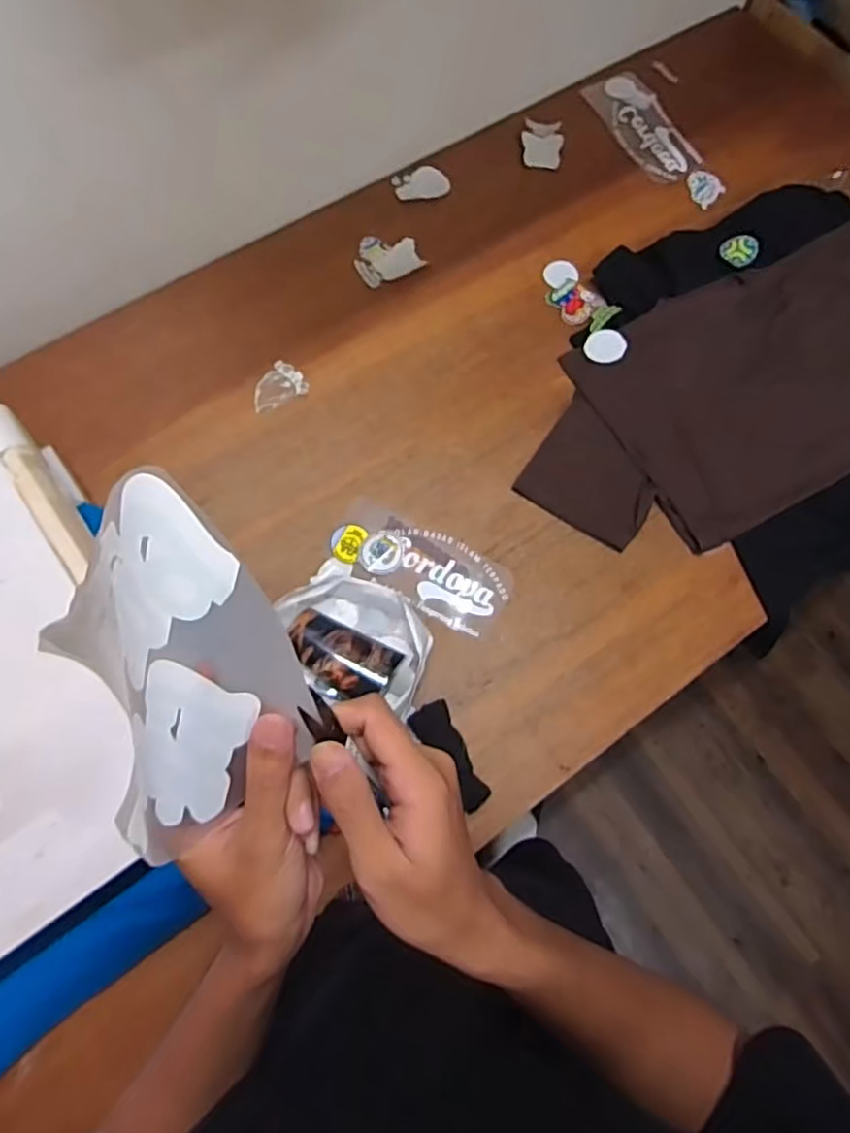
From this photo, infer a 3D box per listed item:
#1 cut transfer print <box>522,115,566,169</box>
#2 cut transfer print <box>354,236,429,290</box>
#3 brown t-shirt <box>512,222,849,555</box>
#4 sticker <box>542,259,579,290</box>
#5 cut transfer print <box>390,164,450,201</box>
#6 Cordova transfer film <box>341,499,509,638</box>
[{"bbox_3d":[0.200,-0.720,1.121,0.069,0.009,0.108,11,72,0],"label":"cut transfer print"},{"bbox_3d":[-0.060,-0.485,1.031,0.101,0.011,0.085,-25,75,-10],"label":"cut transfer print"},{"bbox_3d":[0.468,-0.254,0.956,0.711,0.048,0.345,-26,75,-10],"label":"brown t-shirt"},{"bbox_3d":[0.214,-0.465,1.044,0.055,0.004,0.050,1,72,-2],"label":"sticker"},{"bbox_3d":[-0.006,-0.630,1.086,0.087,0.005,0.064,-18,78,-2],"label":"cut transfer print"},{"bbox_3d":[-0.003,0.002,0.874,0.242,0.009,0.109,26,73,7],"label":"Cordova transfer film"}]

